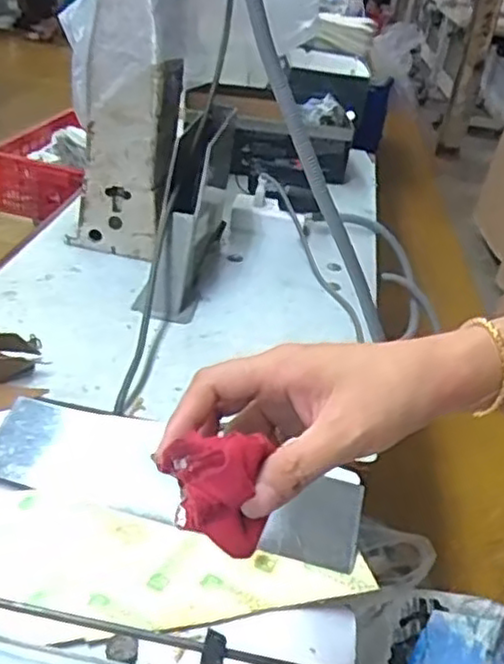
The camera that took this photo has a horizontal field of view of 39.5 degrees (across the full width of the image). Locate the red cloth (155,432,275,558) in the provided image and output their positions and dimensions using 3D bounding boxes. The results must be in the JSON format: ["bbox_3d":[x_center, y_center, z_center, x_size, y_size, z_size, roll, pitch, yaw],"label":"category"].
[{"bbox_3d":[-0.017,0.069,0.311,0.045,0.047,0.030,2,32,-9],"label":"red cloth"}]

